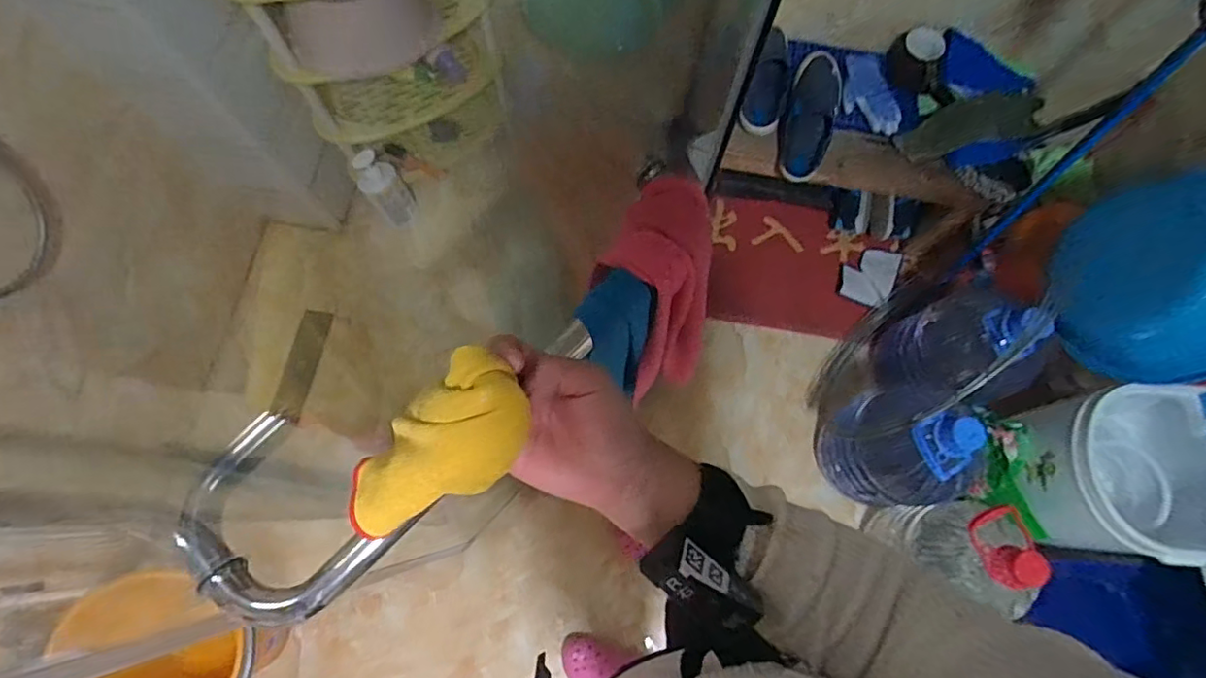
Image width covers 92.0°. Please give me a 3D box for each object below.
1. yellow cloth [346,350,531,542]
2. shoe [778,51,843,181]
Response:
[{"bbox_3d":[-0.097,0.066,0.327,0.141,0.026,0.061,-39,72,26],"label":"yellow cloth"},{"bbox_3d":[0.450,-0.486,1.257,0.111,0.064,0.279,14,87,5],"label":"shoe"}]

